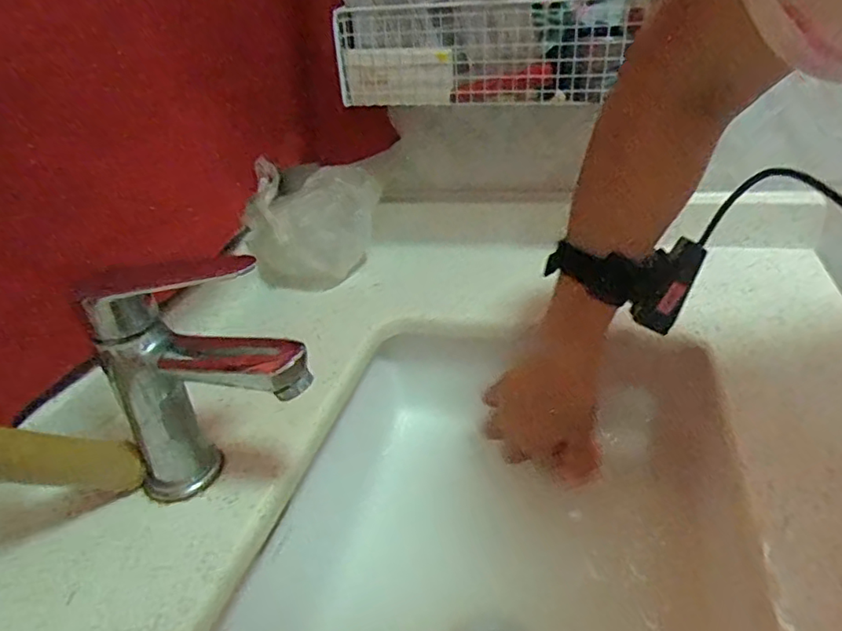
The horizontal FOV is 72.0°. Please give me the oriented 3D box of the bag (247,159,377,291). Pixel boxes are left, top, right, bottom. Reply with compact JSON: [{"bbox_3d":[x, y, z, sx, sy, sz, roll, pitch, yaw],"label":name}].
[{"bbox_3d":[-0.124,-0.108,0.654,0.139,0.117,0.124,-12,32,-9],"label":"bag"}]

